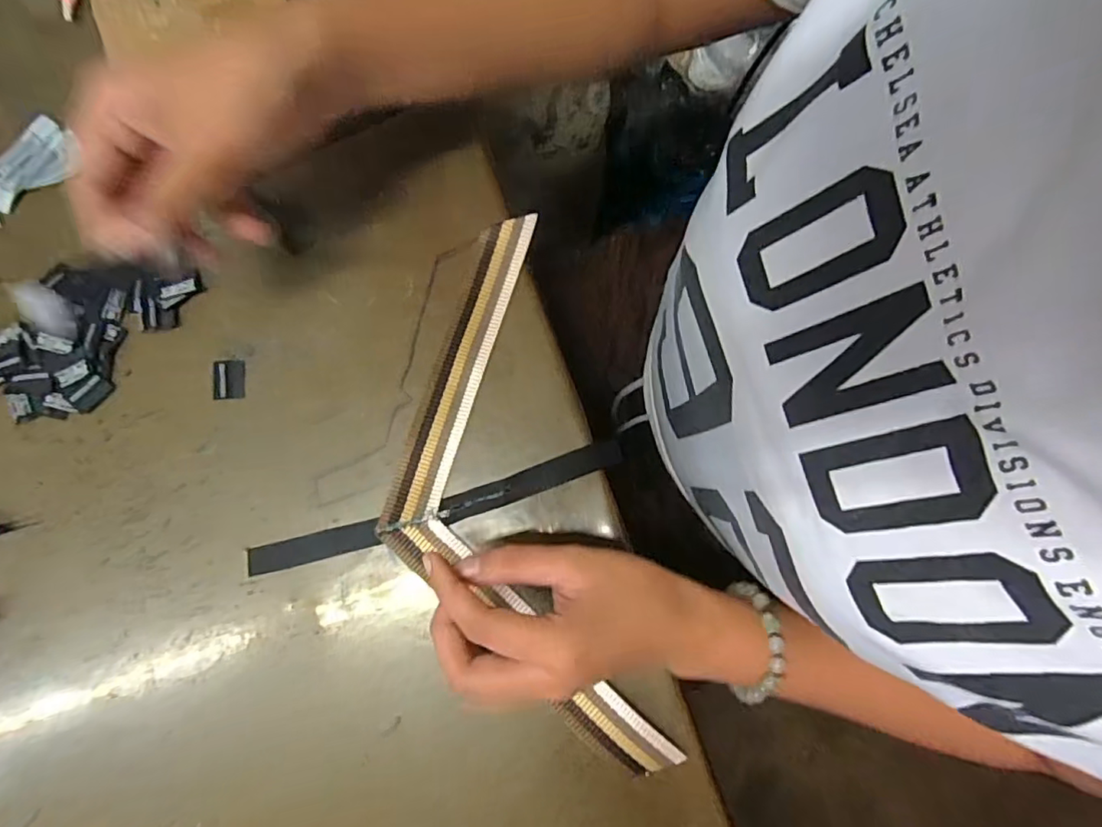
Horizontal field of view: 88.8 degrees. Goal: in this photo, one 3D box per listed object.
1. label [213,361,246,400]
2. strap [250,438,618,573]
[{"bbox_3d":[-0.201,-0.021,0.351,0.019,0.004,0.024,-3,86,-12],"label":"label"},{"bbox_3d":[-0.068,0.057,0.336,0.228,0.005,0.018,-16,80,-3],"label":"strap"}]

